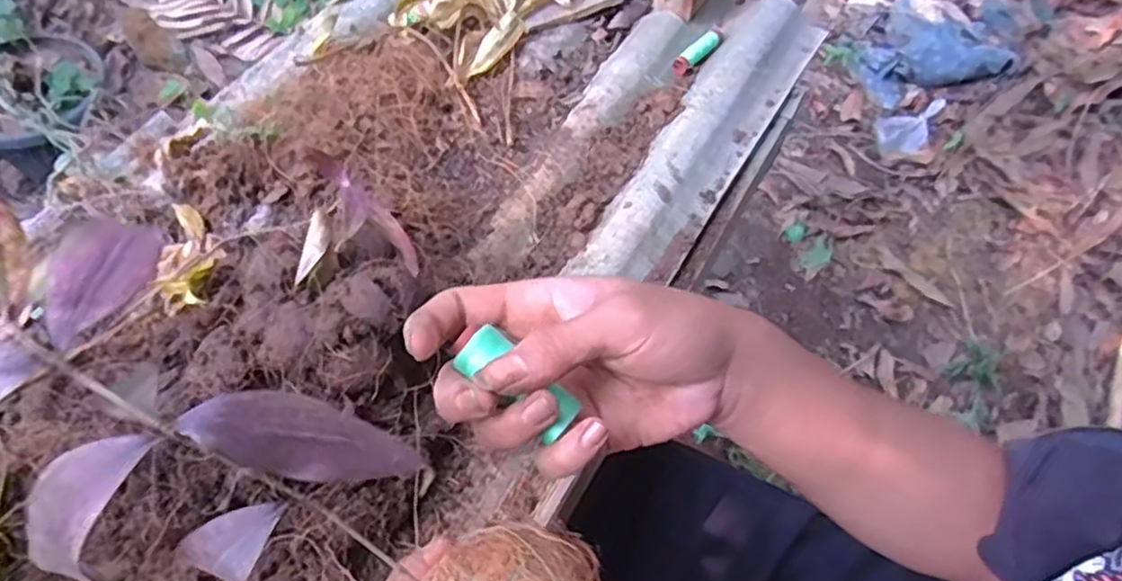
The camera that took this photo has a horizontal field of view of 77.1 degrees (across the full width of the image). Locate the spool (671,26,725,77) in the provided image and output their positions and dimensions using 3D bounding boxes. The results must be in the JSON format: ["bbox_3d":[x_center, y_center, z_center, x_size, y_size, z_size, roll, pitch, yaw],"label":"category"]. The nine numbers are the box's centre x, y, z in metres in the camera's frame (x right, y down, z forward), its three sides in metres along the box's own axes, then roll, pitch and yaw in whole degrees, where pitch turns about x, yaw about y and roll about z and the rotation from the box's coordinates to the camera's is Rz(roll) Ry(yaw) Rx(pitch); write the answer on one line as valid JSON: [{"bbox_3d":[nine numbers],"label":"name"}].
[{"bbox_3d":[0.118,-0.205,0.598,0.019,0.012,0.063,38,66,17],"label":"spool"}]

